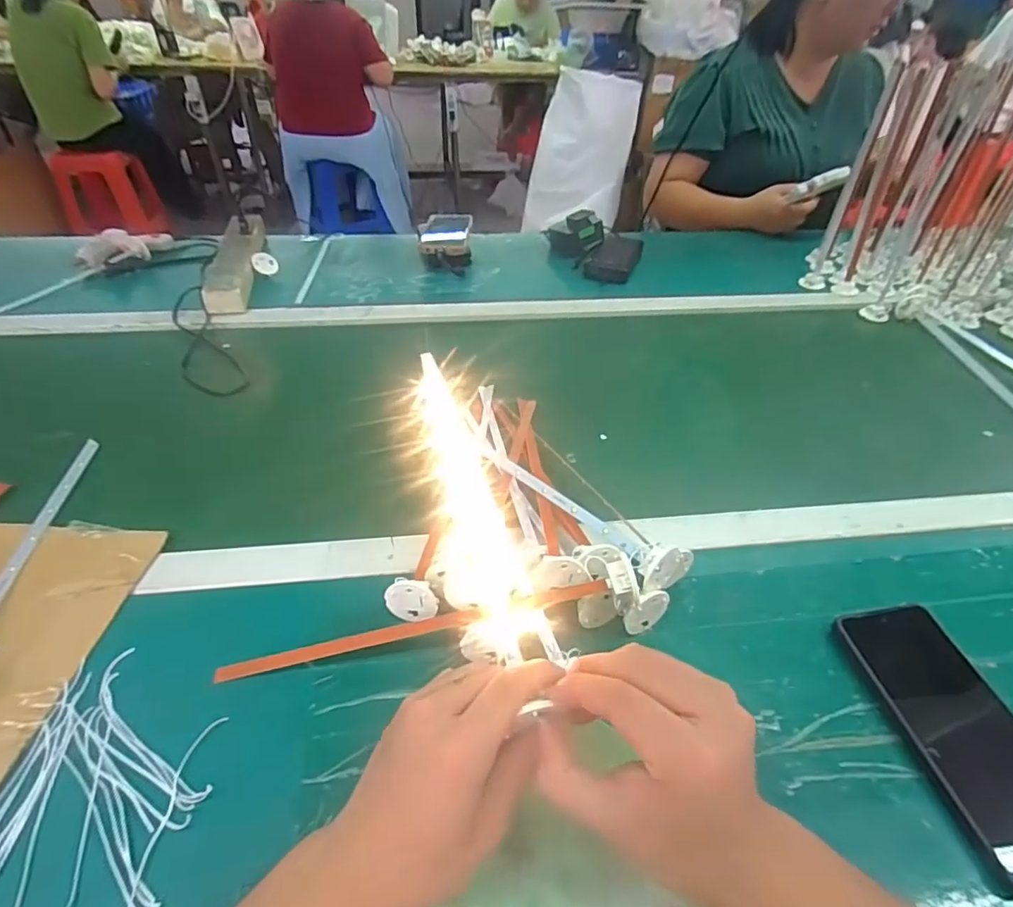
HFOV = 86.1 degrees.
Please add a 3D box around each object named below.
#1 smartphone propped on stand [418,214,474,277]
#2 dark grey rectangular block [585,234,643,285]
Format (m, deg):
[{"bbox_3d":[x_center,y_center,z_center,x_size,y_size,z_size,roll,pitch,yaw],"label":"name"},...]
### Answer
[{"bbox_3d":[-0.103,-0.359,0.926,0.091,0.046,0.188,-3,42,-5],"label":"smartphone propped on stand"},{"bbox_3d":[0.183,-0.333,0.917,0.074,0.027,0.155,15,44,15],"label":"dark grey rectangular block"}]

